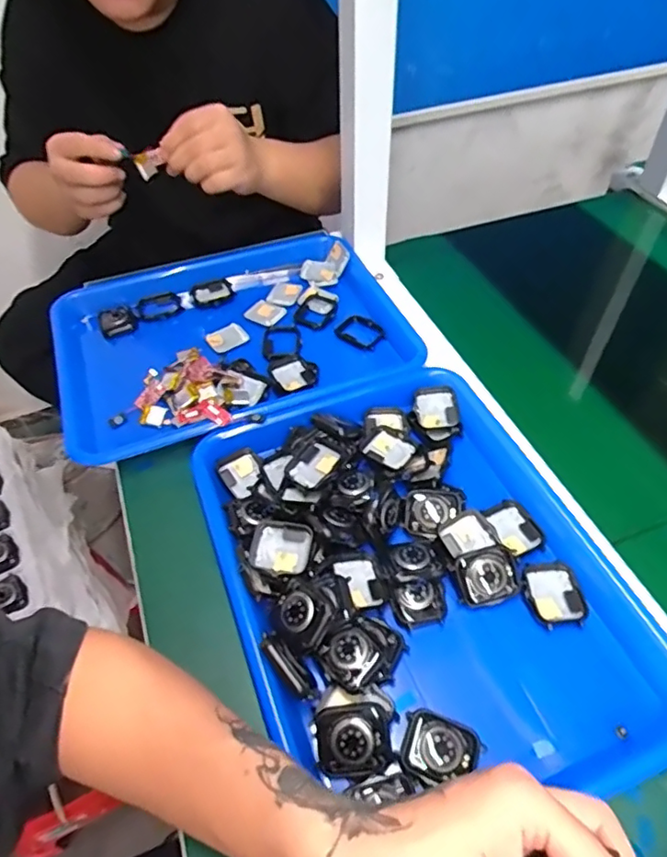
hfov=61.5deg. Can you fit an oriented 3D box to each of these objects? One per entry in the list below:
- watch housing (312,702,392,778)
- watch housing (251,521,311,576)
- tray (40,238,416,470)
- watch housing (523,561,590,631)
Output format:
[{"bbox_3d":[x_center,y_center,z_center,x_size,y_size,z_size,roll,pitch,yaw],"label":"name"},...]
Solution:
[{"bbox_3d":[0.011,0.183,0.329,0.042,0.006,0.034,-11,71,-1],"label":"watch housing"},{"bbox_3d":[-0.038,0.089,0.408,0.043,0.018,0.038,9,51,11],"label":"watch housing"},{"bbox_3d":[-0.103,-0.090,0.587,0.338,0.056,0.258,-18,51,-12],"label":"tray"},{"bbox_3d":[0.155,0.116,0.395,0.041,0.010,0.045,-9,50,-4],"label":"watch housing"}]

